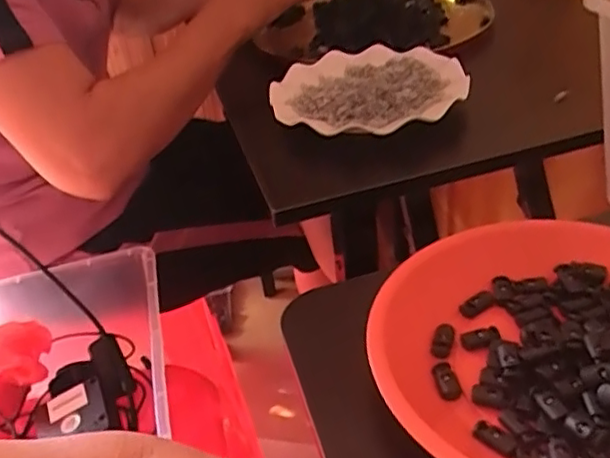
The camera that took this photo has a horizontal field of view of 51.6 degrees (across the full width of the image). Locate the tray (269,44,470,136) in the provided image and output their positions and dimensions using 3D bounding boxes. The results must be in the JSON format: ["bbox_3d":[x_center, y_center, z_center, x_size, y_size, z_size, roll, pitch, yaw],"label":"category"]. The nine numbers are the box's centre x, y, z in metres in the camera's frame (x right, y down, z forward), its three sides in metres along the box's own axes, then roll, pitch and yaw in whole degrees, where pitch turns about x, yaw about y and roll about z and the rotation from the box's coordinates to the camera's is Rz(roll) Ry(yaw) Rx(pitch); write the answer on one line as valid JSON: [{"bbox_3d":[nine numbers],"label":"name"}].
[{"bbox_3d":[0.058,-0.142,0.607,0.177,0.026,0.184,-7,35,1],"label":"tray"}]

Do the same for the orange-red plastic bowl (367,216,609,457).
[{"bbox_3d":[0.135,0.059,0.325,0.188,0.030,0.173,-5,35,4],"label":"orange-red plastic bowl"}]

